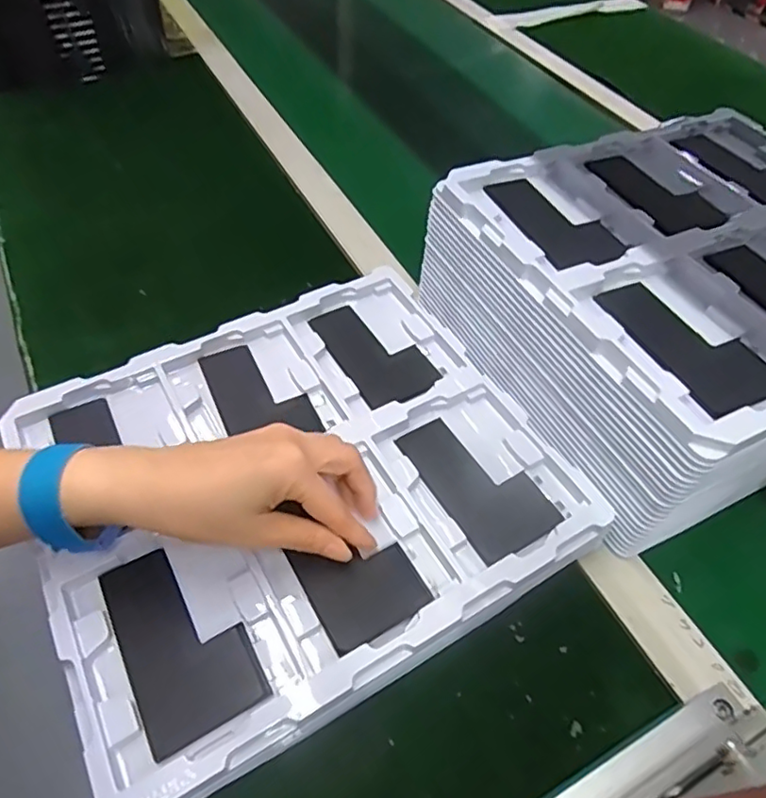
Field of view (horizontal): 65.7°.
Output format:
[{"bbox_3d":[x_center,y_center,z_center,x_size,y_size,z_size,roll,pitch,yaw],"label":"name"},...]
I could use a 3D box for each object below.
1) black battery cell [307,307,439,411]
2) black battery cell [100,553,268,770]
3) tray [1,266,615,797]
[{"bbox_3d":[-0.007,-0.039,0.457,0.061,0.007,0.109,-23,56,-19],"label":"black battery cell"},{"bbox_3d":[-0.113,0.132,0.330,0.061,0.008,0.108,-26,57,-21],"label":"black battery cell"},{"bbox_3d":[-0.054,0.049,0.404,0.311,0.034,0.286,-25,57,-20],"label":"tray"}]

